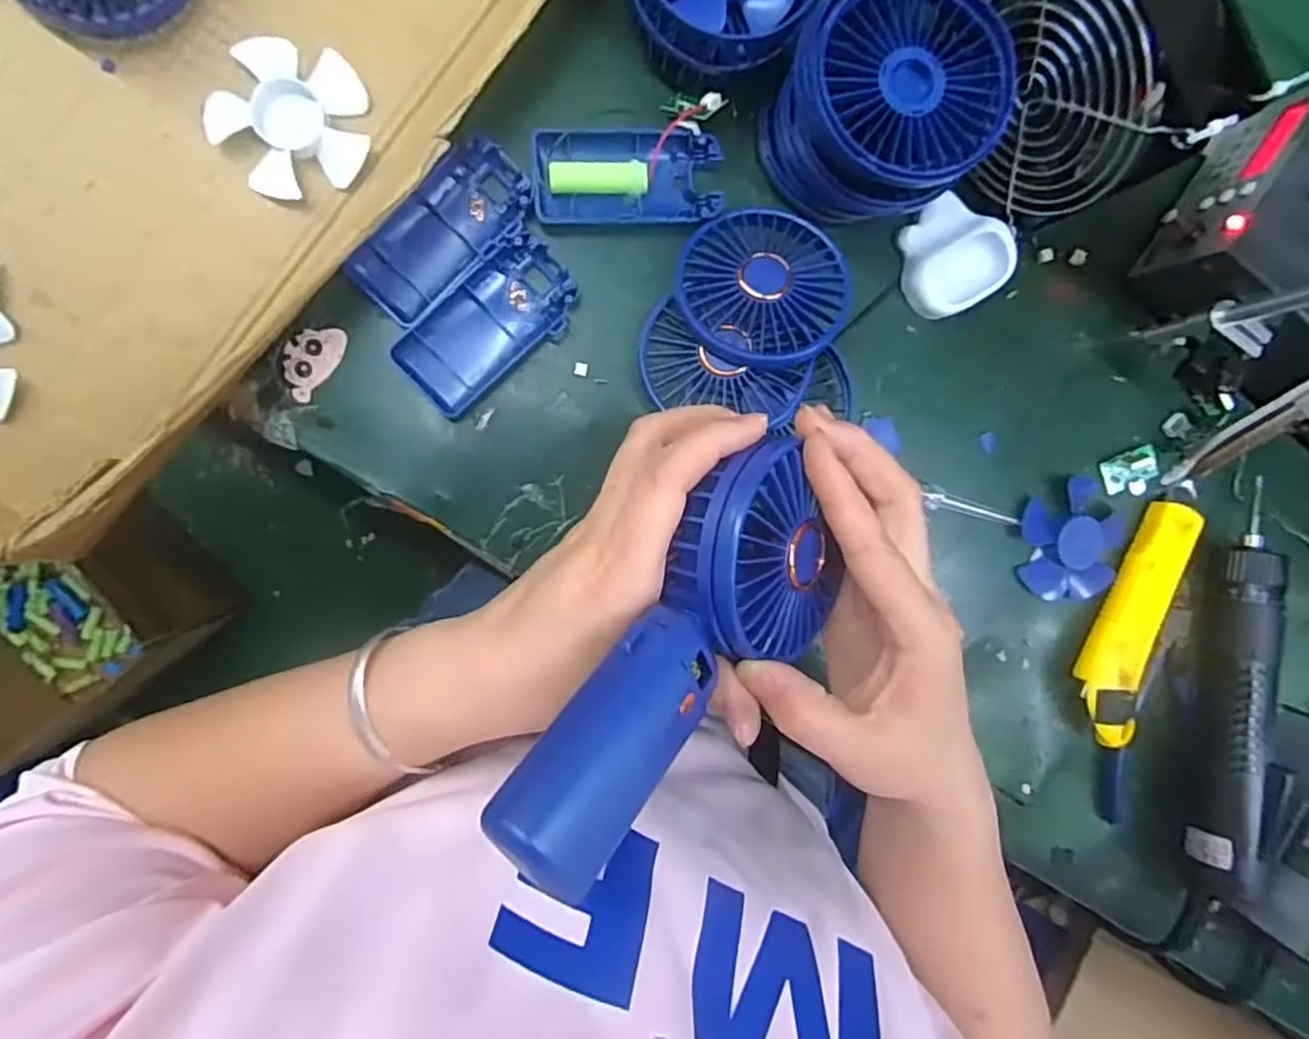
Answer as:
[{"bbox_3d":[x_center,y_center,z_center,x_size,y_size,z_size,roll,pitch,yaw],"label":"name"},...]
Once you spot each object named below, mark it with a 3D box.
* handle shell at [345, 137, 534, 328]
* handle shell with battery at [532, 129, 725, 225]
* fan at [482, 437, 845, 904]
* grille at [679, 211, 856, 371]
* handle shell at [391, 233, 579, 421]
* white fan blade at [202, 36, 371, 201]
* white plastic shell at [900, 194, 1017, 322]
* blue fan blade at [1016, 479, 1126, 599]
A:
[{"bbox_3d":[-0.103,-0.139,0.339,0.046,0.012,0.095,44,89,-9],"label":"handle shell"},{"bbox_3d":[-0.013,-0.172,0.349,0.092,0.014,0.043,-3,96,-7],"label":"handle shell with battery"},{"bbox_3d":[0.011,0.050,0.235,0.073,0.036,0.158,46,64,-9],"label":"fan"},{"bbox_3d":[0.054,-0.116,0.352,0.083,0.017,0.081,0,74,-1],"label":"grille"},{"bbox_3d":[-0.083,-0.097,0.347,0.093,0.015,0.046,-42,99,-2],"label":"handle shell"},{"bbox_3d":[-0.173,-0.189,0.329,0.067,0.010,0.070,-1,95,-7],"label":"white fan blade"},{"bbox_3d":[0.163,-0.145,0.379,0.058,0.016,0.058,-26,98,-4],"label":"white plastic shell"},{"bbox_3d":[0.243,0.012,0.401,0.068,0.018,0.068,-1,95,-7],"label":"blue fan blade"}]

